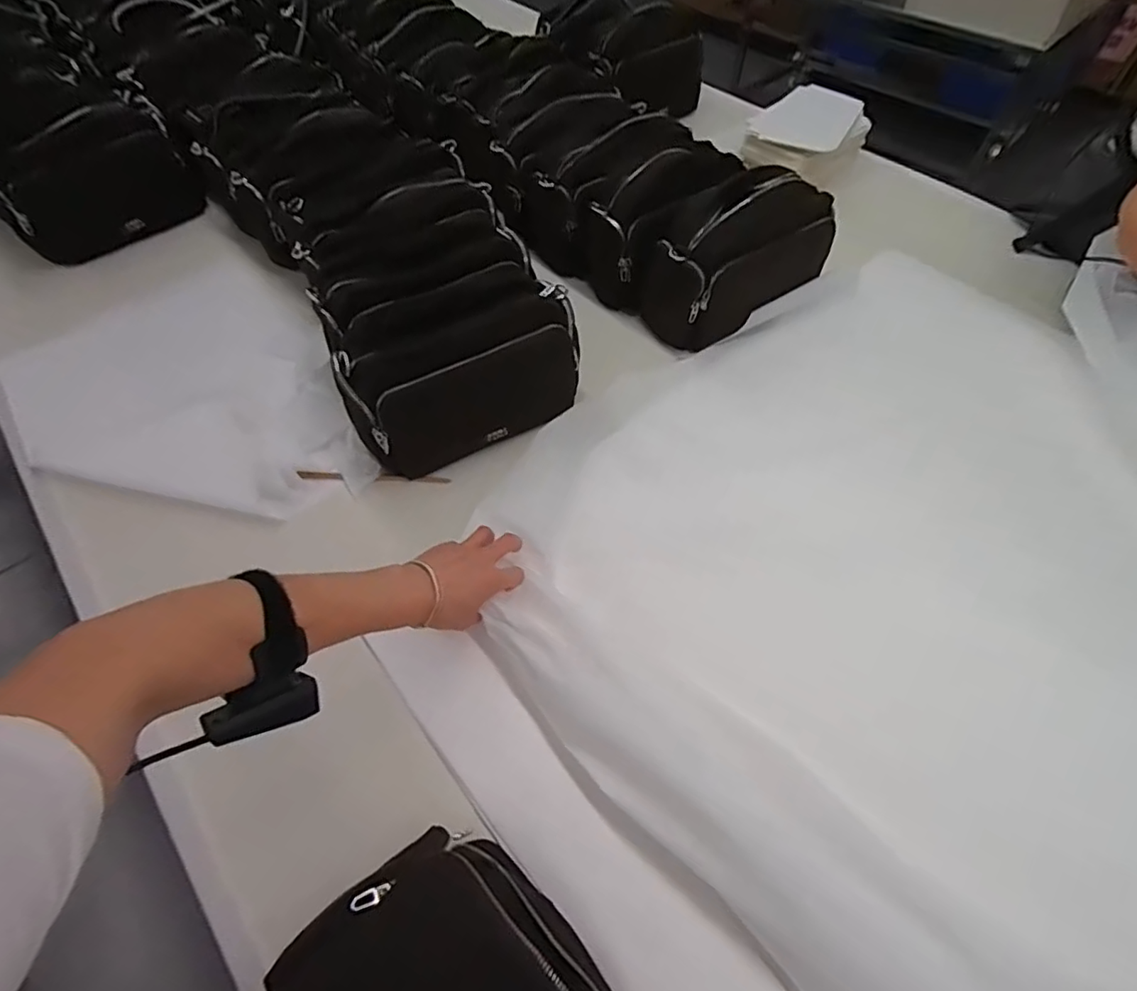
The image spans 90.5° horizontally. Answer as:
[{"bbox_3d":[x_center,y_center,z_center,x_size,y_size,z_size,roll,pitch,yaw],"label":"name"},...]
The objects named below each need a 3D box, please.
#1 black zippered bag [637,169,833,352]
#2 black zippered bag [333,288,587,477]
[{"bbox_3d":[0.231,-0.327,0.767,0.244,0.162,0.129,-33,62,-19],"label":"black zippered bag"},{"bbox_3d":[-0.109,-0.133,0.654,0.268,0.137,0.086,-28,61,-17],"label":"black zippered bag"}]

